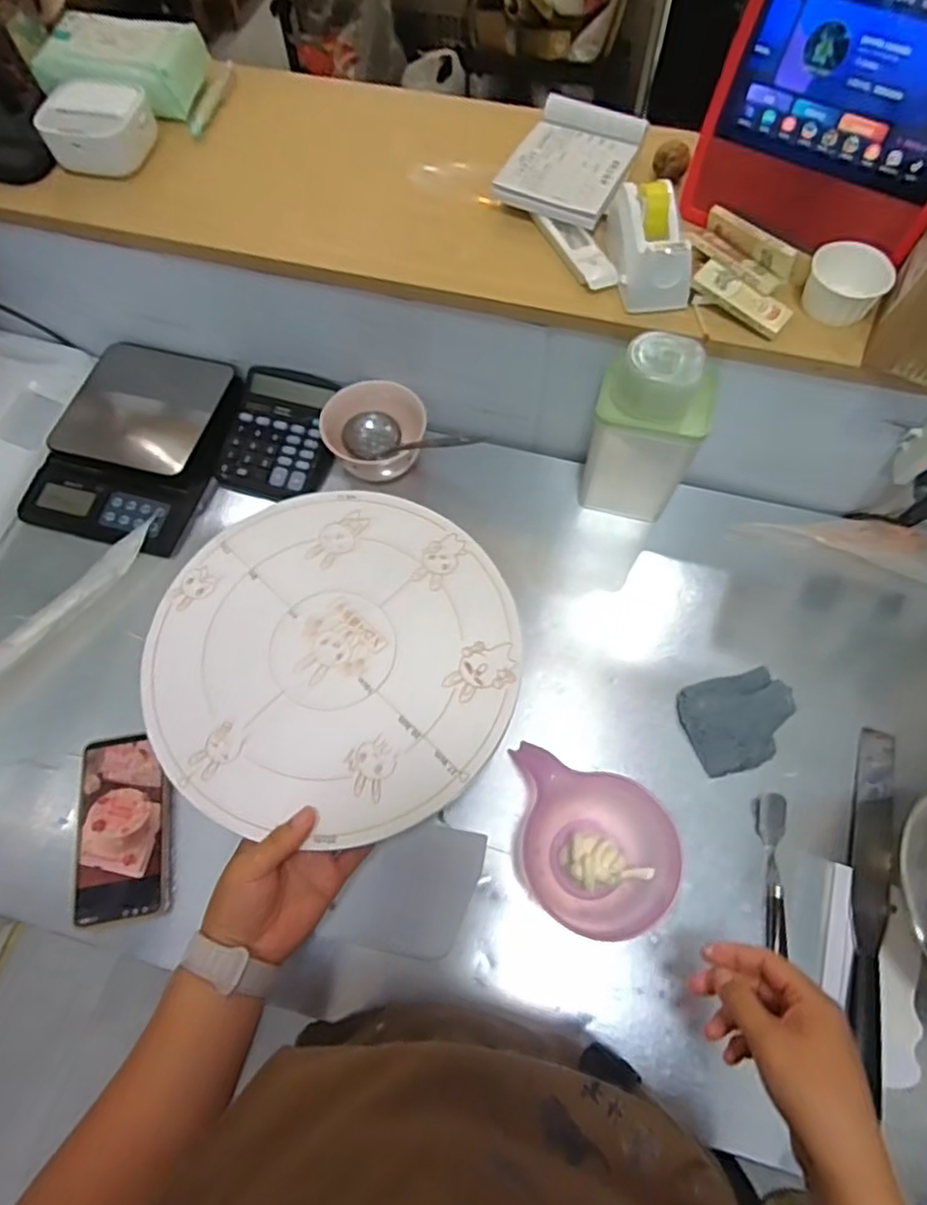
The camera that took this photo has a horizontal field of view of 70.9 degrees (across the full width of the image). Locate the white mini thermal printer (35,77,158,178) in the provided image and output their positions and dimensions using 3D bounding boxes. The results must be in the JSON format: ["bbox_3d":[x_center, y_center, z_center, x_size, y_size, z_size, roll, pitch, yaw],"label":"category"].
[{"bbox_3d":[-0.372,-0.490,0.669,0.096,0.045,0.101,15,67,7],"label":"white mini thermal printer"}]

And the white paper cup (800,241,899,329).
[{"bbox_3d":[0.322,-0.269,0.552,0.066,0.042,0.052,33,70,15],"label":"white paper cup"}]

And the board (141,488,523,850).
[{"bbox_3d":[-0.104,0.037,0.513,0.286,0.008,0.276,0,66,1],"label":"board"}]

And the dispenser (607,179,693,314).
[{"bbox_3d":[0.165,-0.314,0.572,0.060,0.054,0.103,-2,66,0],"label":"dispenser"}]

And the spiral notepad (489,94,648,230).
[{"bbox_3d":[0.108,-0.437,0.640,0.106,0.017,0.160,23,68,11],"label":"spiral notepad"}]

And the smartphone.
[{"bbox_3d":[-0.303,0.200,0.587,0.080,0.016,0.157,-7,66,-2],"label":"smartphone"}]

